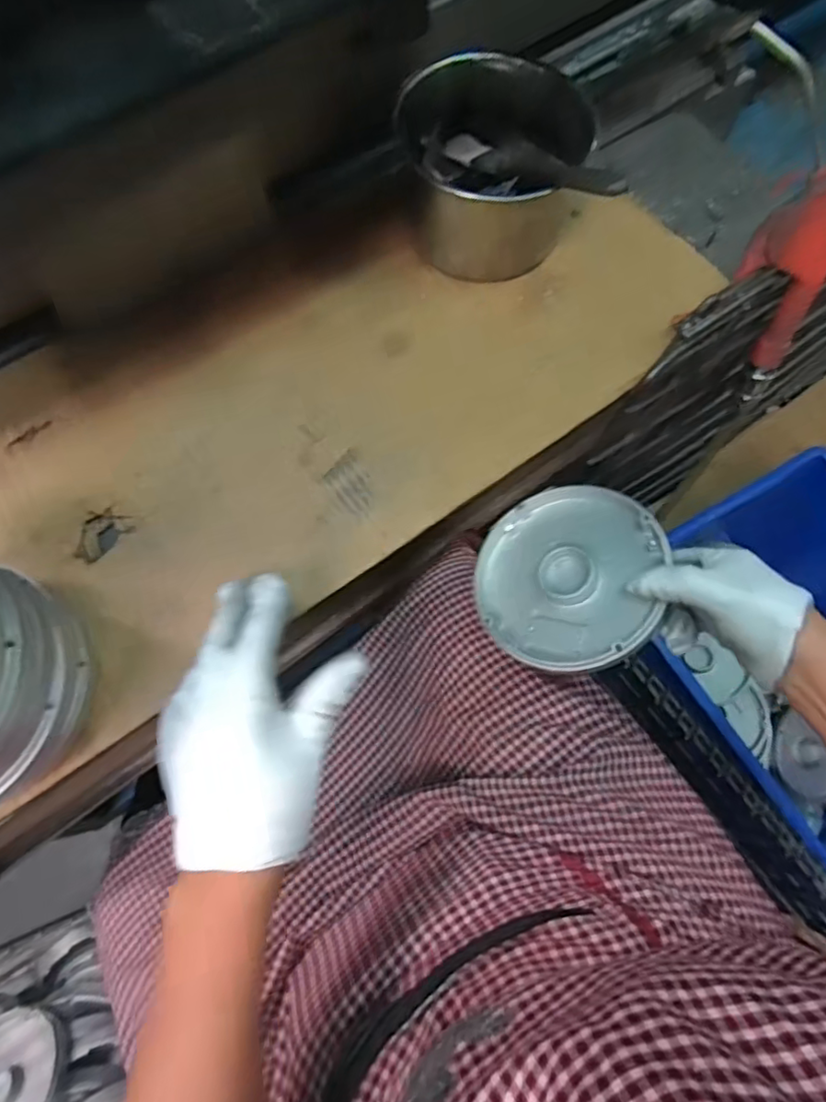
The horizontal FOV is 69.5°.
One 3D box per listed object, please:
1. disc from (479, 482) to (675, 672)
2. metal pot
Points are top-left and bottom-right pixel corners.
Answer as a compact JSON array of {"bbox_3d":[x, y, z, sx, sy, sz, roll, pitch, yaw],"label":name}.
[{"bbox_3d":[0.110,0.018,0.441,0.137,0.022,0.134,-10,69,27],"label":"disc"},{"bbox_3d":[0.058,-0.302,0.471,0.130,0.092,0.134,0,71,-1],"label":"metal pot"}]

